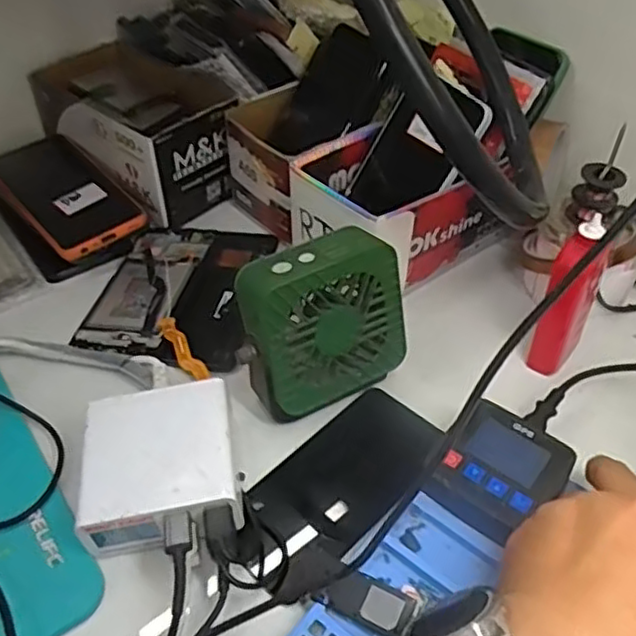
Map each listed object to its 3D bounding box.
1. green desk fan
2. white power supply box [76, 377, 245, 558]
[{"bbox_3d":[0.003,0.007,0.432,0.105,0.102,0.054,-18,46,-17],"label":"green desk fan"},{"bbox_3d":[-0.094,0.086,0.400,0.086,0.045,0.086,-10,44,-9],"label":"white power supply box"}]

